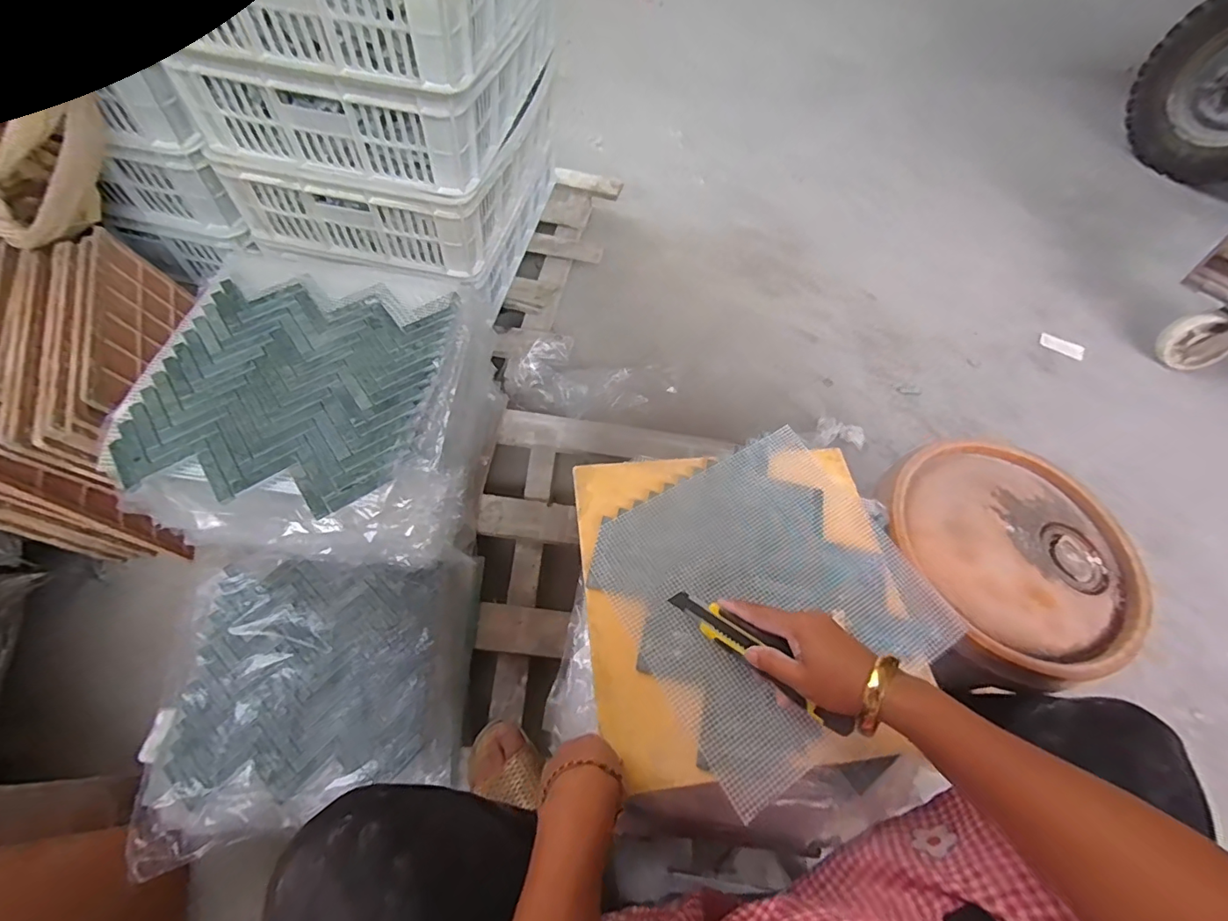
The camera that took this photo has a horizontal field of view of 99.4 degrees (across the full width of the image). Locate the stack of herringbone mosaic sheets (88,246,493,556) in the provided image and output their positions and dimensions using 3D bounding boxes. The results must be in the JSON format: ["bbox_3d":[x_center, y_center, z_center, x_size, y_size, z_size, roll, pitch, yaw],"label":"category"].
[{"bbox_3d":[-0.334,-0.039,0.671,0.287,0.269,0.332,4,60,-2],"label":"stack of herringbone mosaic sheets"}]

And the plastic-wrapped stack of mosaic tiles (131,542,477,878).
[{"bbox_3d":[-0.354,0.276,0.640,0.340,0.094,0.318,-2,60,-5],"label":"plastic-wrapped stack of mosaic tiles"}]

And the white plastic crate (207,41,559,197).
[{"bbox_3d":[-0.337,-0.527,0.900,0.365,0.149,0.472,15,60,5],"label":"white plastic crate"}]

